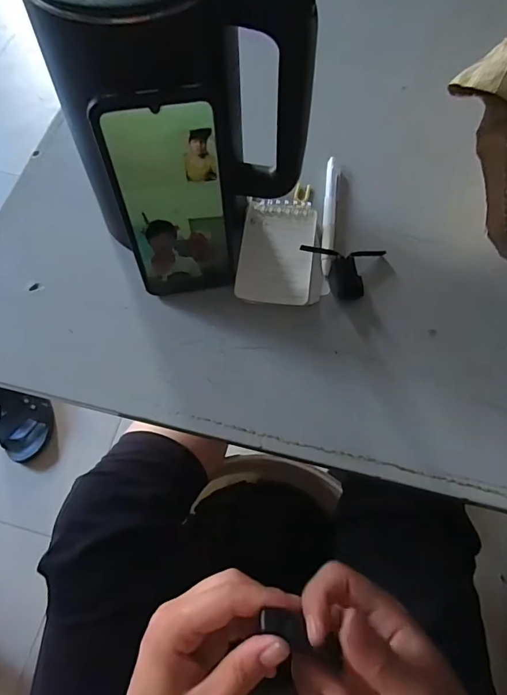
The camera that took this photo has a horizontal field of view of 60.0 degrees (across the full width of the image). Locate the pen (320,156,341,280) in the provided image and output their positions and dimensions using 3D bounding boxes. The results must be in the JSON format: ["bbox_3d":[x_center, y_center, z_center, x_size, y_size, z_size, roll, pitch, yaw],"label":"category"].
[{"bbox_3d":[0.074,-0.129,0.423,0.012,0.008,0.134,8,70,2],"label":"pen"}]

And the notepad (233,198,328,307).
[{"bbox_3d":[0.028,-0.091,0.411,0.078,0.007,0.110,3,69,1],"label":"notepad"}]

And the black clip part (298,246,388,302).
[{"bbox_3d":[0.085,-0.068,0.397,0.077,0.015,0.051,-3,70,-2],"label":"black clip part"}]

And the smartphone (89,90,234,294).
[{"bbox_3d":[-0.057,-0.104,0.333,0.081,0.166,0.015,-10,55,-5],"label":"smartphone"}]

